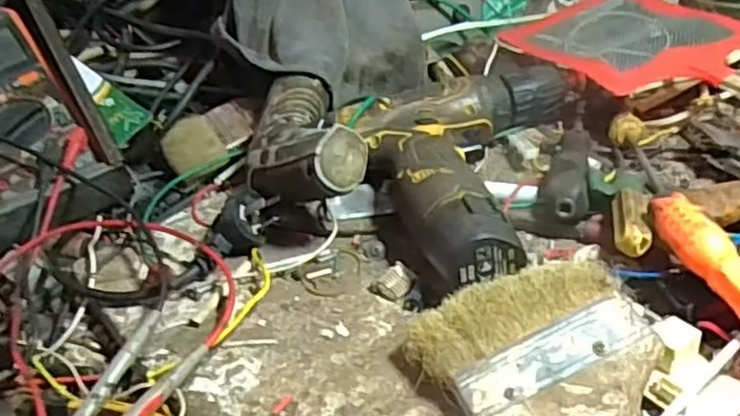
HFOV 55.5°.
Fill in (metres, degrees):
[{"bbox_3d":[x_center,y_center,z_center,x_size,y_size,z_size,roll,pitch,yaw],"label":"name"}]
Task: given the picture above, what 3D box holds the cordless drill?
[{"bbox_3d":[0.082,-0.030,0.453,0.179,0.049,0.207,-14,35,-10],"label":"cordless drill"}]

